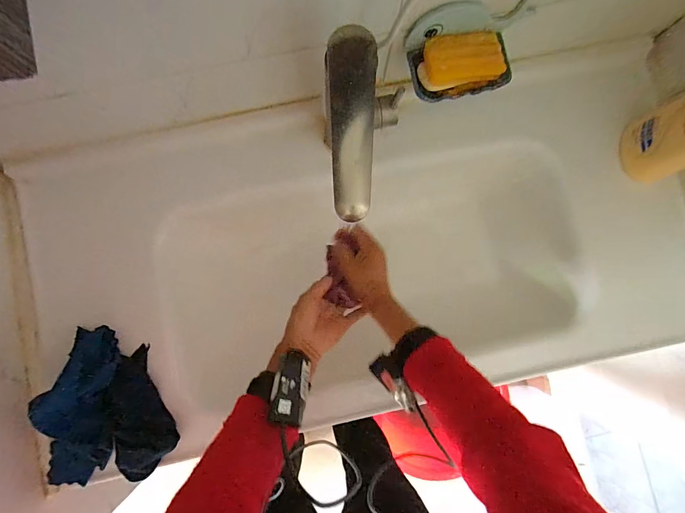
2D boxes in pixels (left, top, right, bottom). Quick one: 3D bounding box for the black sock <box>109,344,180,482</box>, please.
[{"bbox_3d":[-0.281,0.214,0.499,0.075,0.015,0.158,-20,80,-22],"label":"black sock"}]

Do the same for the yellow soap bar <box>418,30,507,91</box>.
[{"bbox_3d":[0.150,-0.250,0.461,0.103,0.028,0.058,-10,113,3],"label":"yellow soap bar"}]

